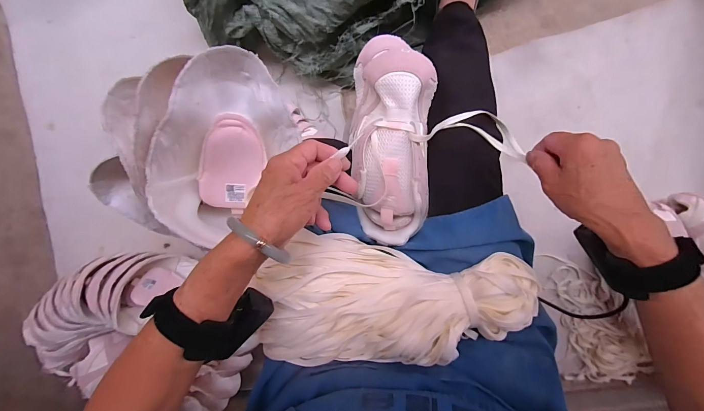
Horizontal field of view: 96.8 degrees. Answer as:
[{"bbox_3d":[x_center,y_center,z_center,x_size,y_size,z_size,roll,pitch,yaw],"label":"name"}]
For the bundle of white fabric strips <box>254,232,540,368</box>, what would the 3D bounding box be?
[{"bbox_3d":[0.038,0.115,0.351,0.286,0.081,0.140,2,98,3],"label":"bundle of white fabric strips"}]

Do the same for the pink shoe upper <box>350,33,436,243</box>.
[{"bbox_3d":[0.050,-0.083,0.403,0.097,0.093,0.257,-2,95,3],"label":"pink shoe upper"}]

